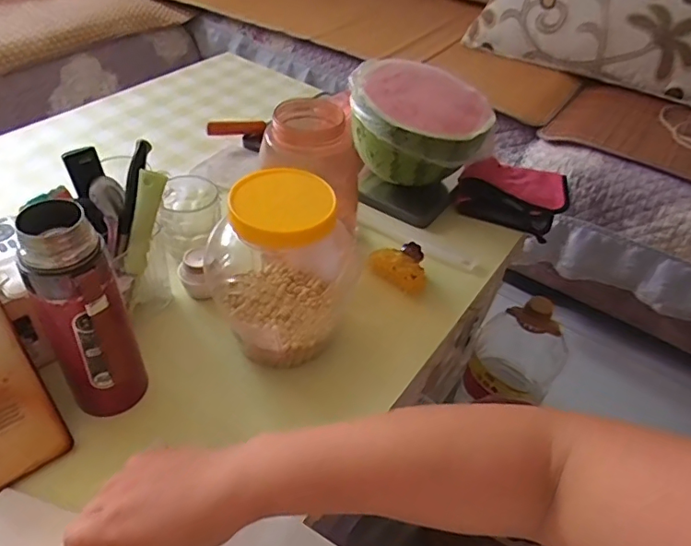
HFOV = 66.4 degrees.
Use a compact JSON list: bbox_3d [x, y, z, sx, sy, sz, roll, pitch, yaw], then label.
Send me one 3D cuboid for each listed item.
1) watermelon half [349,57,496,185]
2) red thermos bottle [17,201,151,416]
[{"bbox_3d":[0.101,-0.207,0.763,0.200,0.117,0.156,17,44,11],"label":"watermelon half"},{"bbox_3d":[-0.215,0.047,0.451,0.066,0.217,0.061,-19,49,-25],"label":"red thermos bottle"}]

